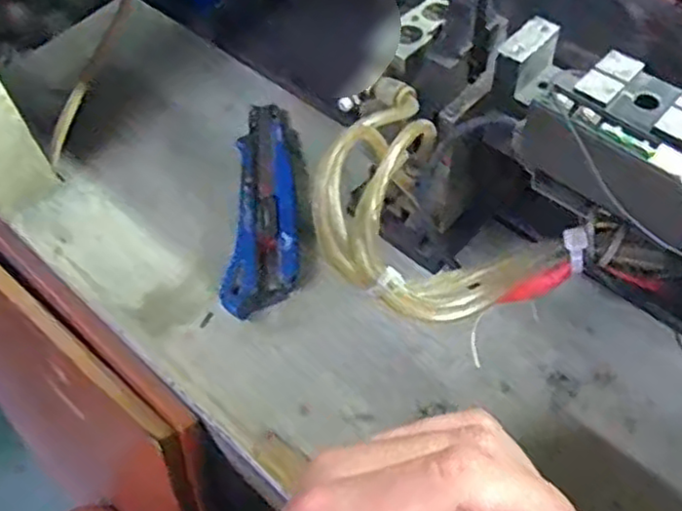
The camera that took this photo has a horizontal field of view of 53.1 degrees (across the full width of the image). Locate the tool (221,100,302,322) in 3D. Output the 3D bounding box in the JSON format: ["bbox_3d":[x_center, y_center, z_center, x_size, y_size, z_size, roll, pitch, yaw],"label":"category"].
[{"bbox_3d":[-0.043,-0.031,0.400,0.039,0.020,0.145,-2,54,2],"label":"tool"}]

